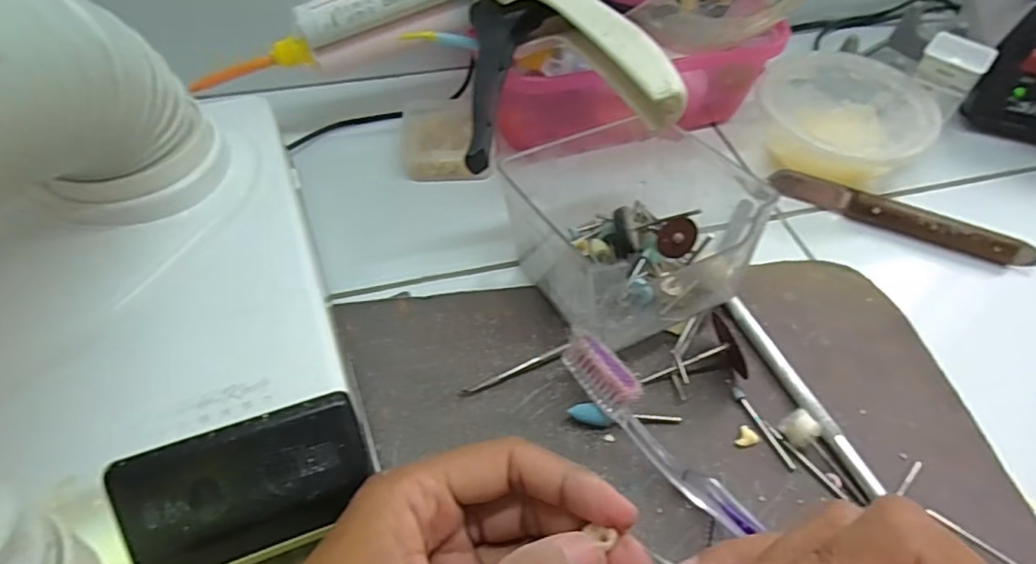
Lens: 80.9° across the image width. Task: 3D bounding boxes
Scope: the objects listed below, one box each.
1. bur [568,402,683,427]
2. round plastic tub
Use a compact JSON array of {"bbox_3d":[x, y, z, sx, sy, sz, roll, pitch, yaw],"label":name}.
[{"bbox_3d":[0.047,0.060,0.267,0.049,0.010,0.008,4,53,0],"label":"bur"},{"bbox_3d":[0.201,-0.099,0.382,0.105,0.038,0.096,2,53,-2],"label":"round plastic tub"}]

